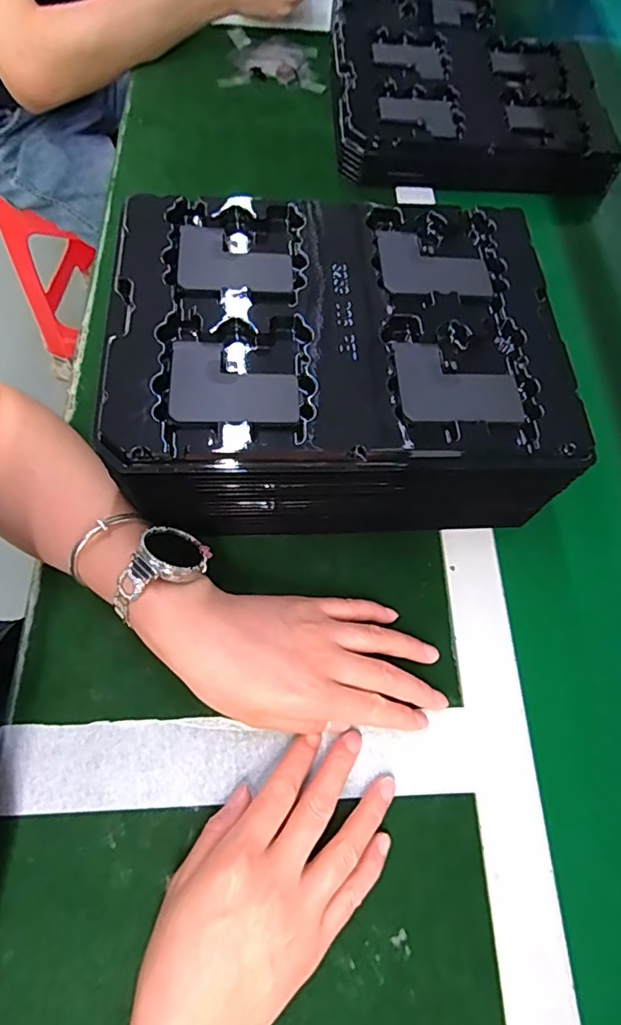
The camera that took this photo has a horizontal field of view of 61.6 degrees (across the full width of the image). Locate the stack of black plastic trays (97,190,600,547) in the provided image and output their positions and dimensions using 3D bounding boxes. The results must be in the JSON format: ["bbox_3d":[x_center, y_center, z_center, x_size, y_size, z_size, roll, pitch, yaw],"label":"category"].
[{"bbox_3d":[0.014,-0.095,0.377,0.280,0.123,0.235,-5,67,-4],"label":"stack of black plastic trays"}]

